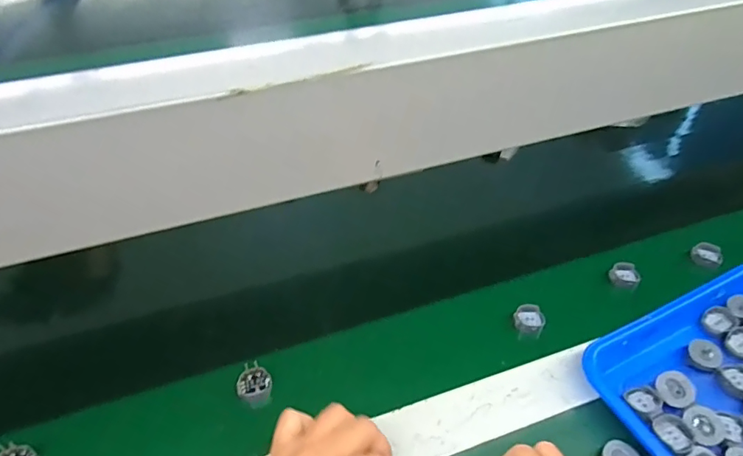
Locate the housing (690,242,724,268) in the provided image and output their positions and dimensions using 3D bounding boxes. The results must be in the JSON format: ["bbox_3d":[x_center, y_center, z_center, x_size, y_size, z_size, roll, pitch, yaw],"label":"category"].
[{"bbox_3d":[0.371,0.030,0.530,0.025,0.014,0.030,-31,52,-27],"label":"housing"}]

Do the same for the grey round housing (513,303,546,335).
[{"bbox_3d":[0.156,0.093,0.478,0.029,0.021,0.029,-1,50,1],"label":"grey round housing"}]

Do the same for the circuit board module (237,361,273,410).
[{"bbox_3d":[-0.103,0.141,0.430,0.033,0.022,0.030,30,55,3],"label":"circuit board module"}]

